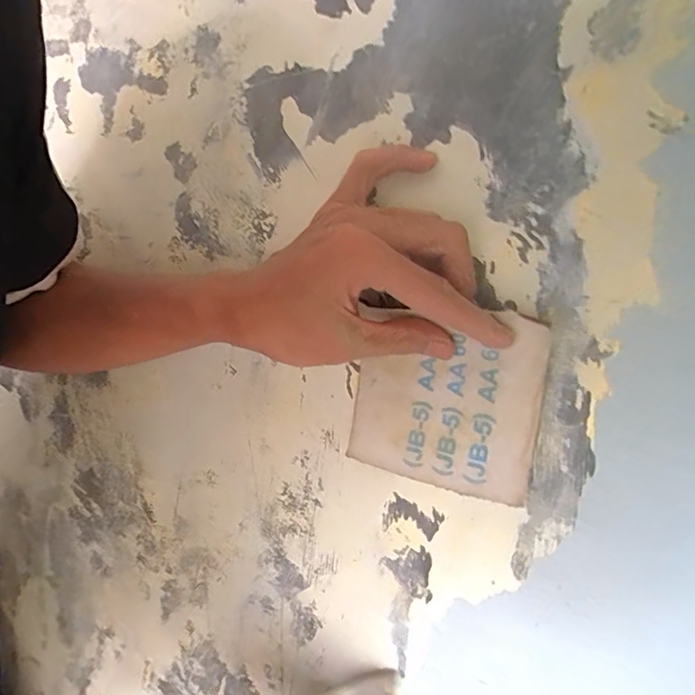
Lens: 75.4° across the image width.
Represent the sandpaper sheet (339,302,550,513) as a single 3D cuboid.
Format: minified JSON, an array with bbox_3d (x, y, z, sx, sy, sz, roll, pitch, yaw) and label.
[{"bbox_3d":[0.048,0.029,0.243,0.102,0.089,0.018,5,9,24],"label":"sandpaper sheet"}]

